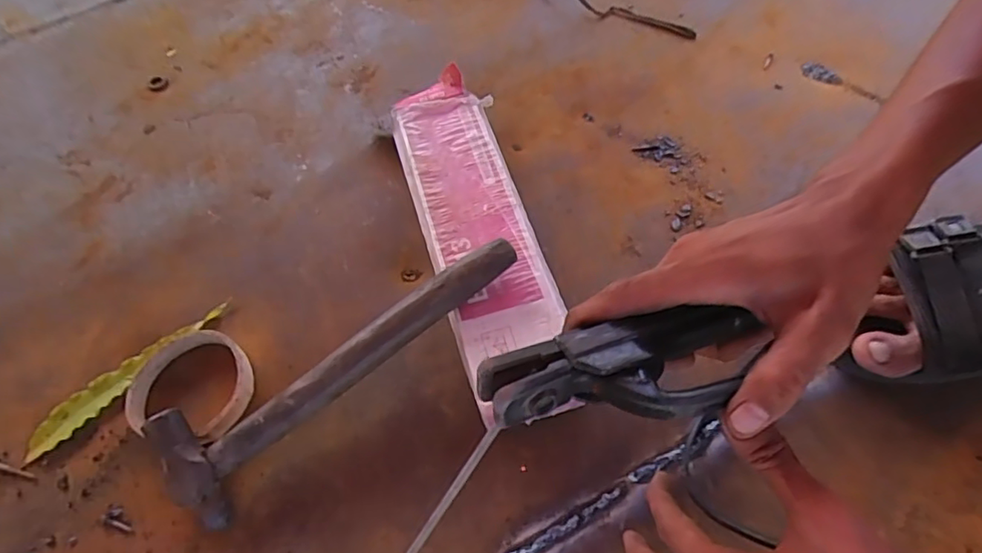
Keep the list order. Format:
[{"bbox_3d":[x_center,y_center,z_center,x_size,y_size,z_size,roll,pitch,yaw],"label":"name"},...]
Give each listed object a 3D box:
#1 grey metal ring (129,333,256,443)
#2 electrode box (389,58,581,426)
[{"bbox_3d":[-0.232,0.083,0.447,0.094,0.016,0.082,5,59,5],"label":"grey metal ring"},{"bbox_3d":[-0.015,-0.042,0.494,0.093,0.040,0.338,-12,59,-6],"label":"electrode box"}]

